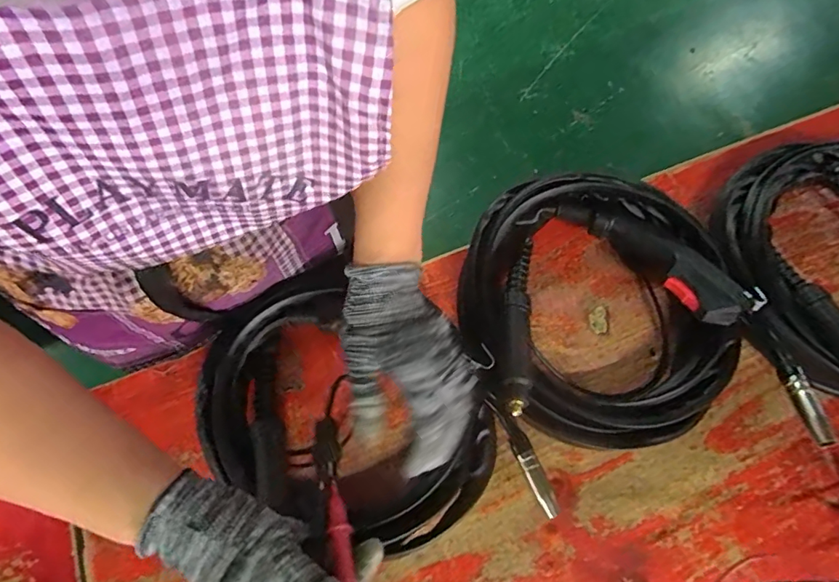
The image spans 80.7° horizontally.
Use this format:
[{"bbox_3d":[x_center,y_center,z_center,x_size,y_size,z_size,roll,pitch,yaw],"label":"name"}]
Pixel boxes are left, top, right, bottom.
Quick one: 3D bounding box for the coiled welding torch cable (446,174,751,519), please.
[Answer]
[{"bbox_3d":[0.167,0.028,0.484,0.252,0.088,0.279,-16,72,-3],"label":"coiled welding torch cable"}]

